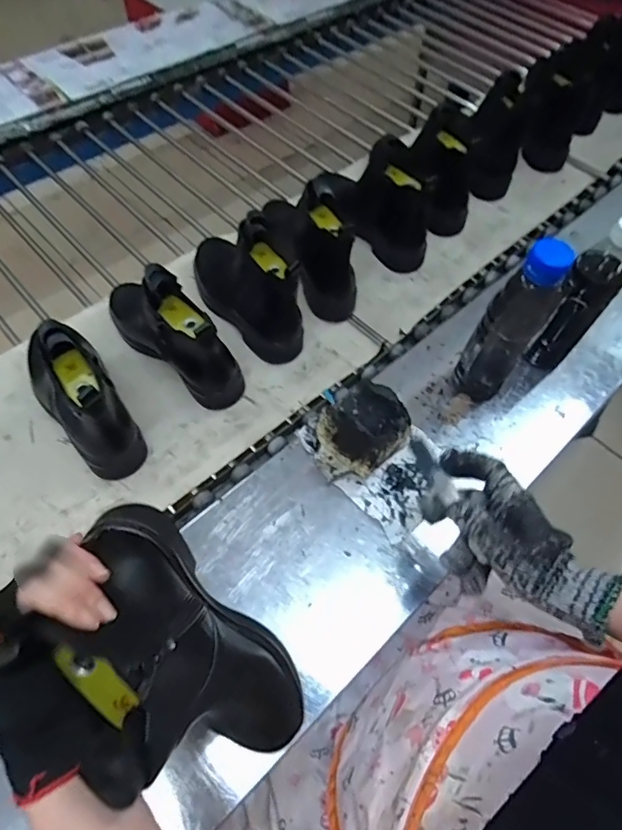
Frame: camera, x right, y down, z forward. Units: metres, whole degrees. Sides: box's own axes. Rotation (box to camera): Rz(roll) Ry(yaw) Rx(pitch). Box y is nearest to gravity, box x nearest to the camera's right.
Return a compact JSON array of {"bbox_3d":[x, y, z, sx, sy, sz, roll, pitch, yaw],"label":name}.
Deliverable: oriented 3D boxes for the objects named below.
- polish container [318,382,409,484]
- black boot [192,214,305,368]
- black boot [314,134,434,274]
[{"bbox_3d":[0.053,0.023,0.560,0.097,0.089,0.077,-38,67,-21],"label":"polish container"},{"bbox_3d":[-0.101,-0.197,0.675,0.076,0.162,0.240,-36,66,-21],"label":"black boot"},{"bbox_3d":[0.080,-0.345,0.772,0.100,0.156,0.235,-27,63,-18],"label":"black boot"}]

